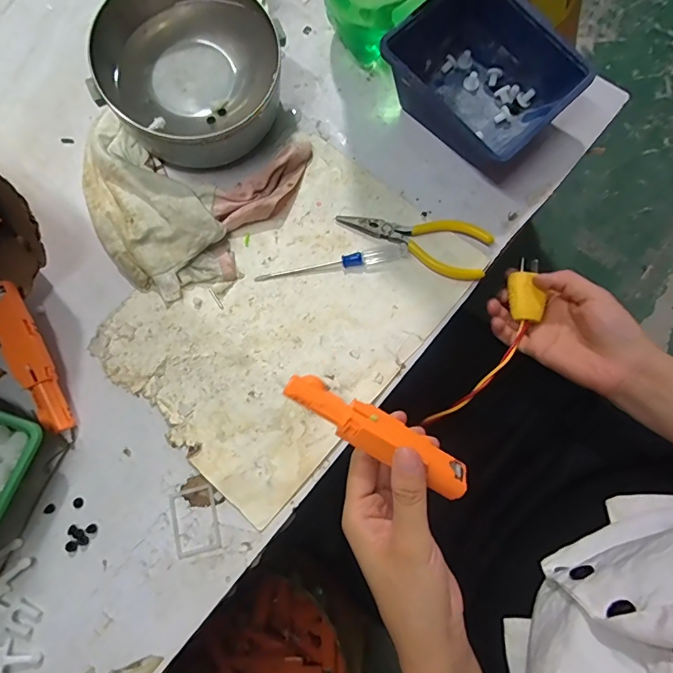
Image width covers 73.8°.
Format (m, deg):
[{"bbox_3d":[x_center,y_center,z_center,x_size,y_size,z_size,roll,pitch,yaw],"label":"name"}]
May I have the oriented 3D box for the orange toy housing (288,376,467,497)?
[{"bbox_3d":[0.025,0.057,0.265,0.119,0.014,0.025,30,79,-1],"label":"orange toy housing"}]

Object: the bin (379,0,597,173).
[{"bbox_3d":[0.123,-0.217,0.382,0.113,0.066,0.137,-45,78,-7],"label":"bin"}]

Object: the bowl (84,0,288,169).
[{"bbox_3d":[-0.117,-0.215,0.377,0.135,0.082,0.138,-1,77,3],"label":"bowl"}]

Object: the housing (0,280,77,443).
[{"bbox_3d":[-0.233,0.019,0.341,0.024,0.015,0.125,-24,92,-4],"label":"housing"}]

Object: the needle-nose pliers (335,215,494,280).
[{"bbox_3d":[0.063,-0.083,0.375,0.125,0.008,0.048,17,78,7],"label":"needle-nose pliers"}]

